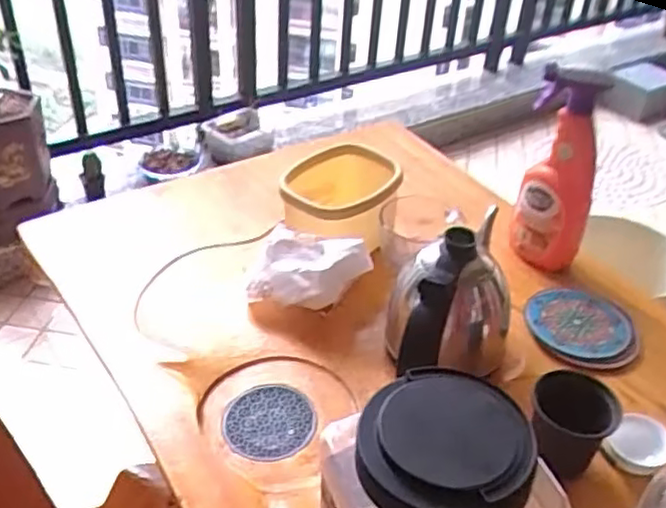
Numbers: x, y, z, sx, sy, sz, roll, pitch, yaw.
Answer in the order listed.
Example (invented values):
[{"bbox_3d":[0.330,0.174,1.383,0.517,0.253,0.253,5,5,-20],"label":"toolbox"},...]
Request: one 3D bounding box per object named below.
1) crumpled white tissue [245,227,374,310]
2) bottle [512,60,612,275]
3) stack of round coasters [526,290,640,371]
[{"bbox_3d":[-0.026,0.018,0.771,0.130,0.076,0.064,17,40,17],"label":"crumpled white tissue"},{"bbox_3d":[0.272,-0.088,0.820,0.087,0.261,0.041,15,39,14],"label":"bottle"},{"bbox_3d":[0.286,0.077,0.778,0.122,0.020,0.121,24,42,24],"label":"stack of round coasters"}]

